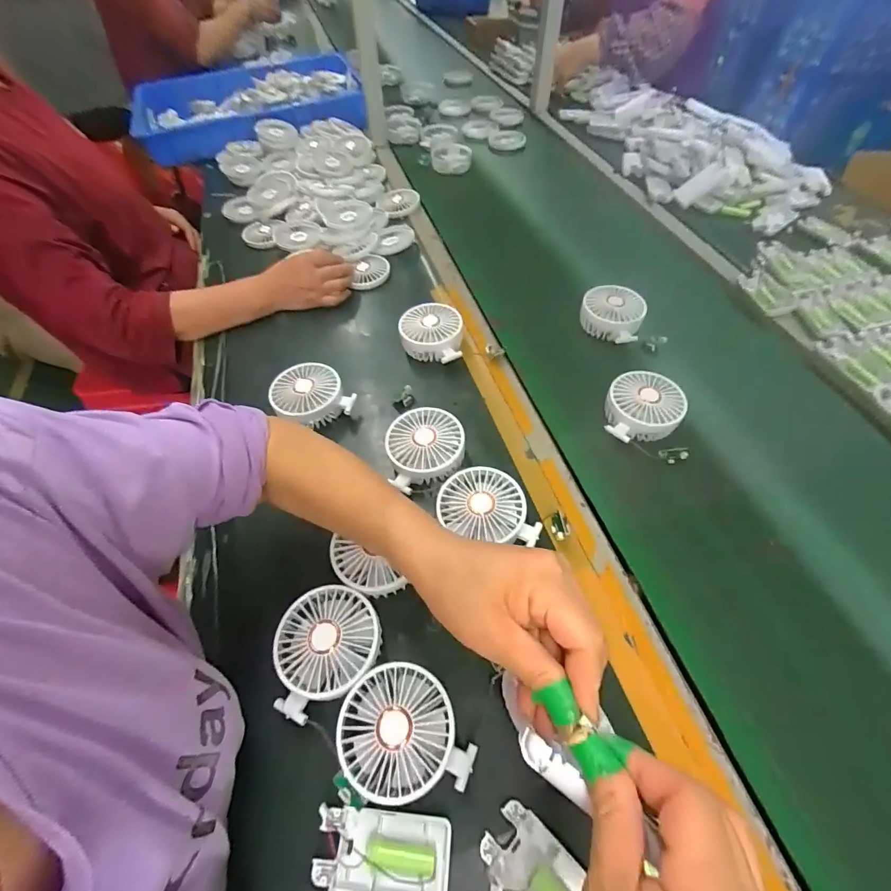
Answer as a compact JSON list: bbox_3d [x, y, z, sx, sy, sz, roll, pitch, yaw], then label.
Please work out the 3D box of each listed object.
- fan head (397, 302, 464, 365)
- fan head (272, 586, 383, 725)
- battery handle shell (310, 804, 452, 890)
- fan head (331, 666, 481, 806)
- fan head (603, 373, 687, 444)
[{"bbox_3d":[-0.021,-0.160,0.603,0.089,0.037,0.091,-1,55,2],"label":"fan head"},{"bbox_3d":[-0.105,0.172,0.369,0.094,0.027,0.088,-1,55,2],"label":"fan head"},{"bbox_3d":[-0.046,0.293,0.304,0.095,0.013,0.046,2,55,4],"label":"battery handle shell"},{"bbox_3d":[-0.033,0.219,0.328,0.093,0.030,0.086,-11,55,-5],"label":"fan head"},{"bbox_3d":[0.243,-0.048,0.523,0.084,0.036,0.091,-1,55,2],"label":"fan head"}]

